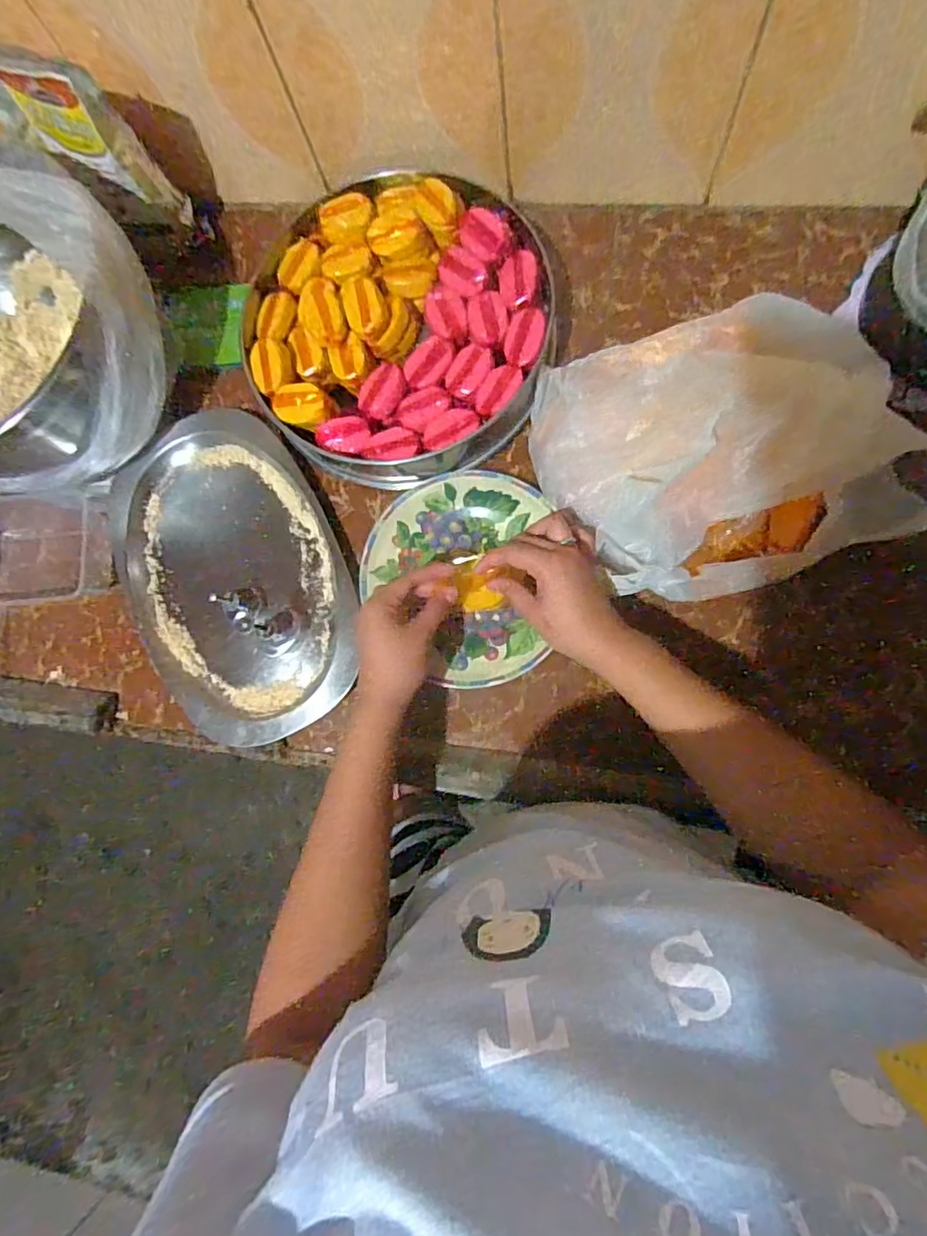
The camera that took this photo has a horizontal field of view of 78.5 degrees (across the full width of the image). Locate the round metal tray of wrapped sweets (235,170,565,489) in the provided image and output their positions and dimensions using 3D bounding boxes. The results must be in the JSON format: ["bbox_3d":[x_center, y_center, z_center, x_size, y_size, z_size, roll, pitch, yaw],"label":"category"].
[{"bbox_3d":[-0.067,-0.278,0.549,0.283,0.066,0.292,-1,82,8],"label":"round metal tray of wrapped sweets"}]

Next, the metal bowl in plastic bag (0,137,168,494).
[{"bbox_3d":[-0.429,-0.255,0.543,0.307,0.167,0.256,7,83,9],"label":"metal bowl in plastic bag"}]

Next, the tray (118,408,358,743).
[{"bbox_3d":[-0.237,-0.043,0.576,0.214,0.023,0.332,-28,79,3],"label":"tray"}]

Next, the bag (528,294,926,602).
[{"bbox_3d":[0.215,-0.147,0.481,0.287,0.112,0.250,-20,80,5],"label":"bag"}]

